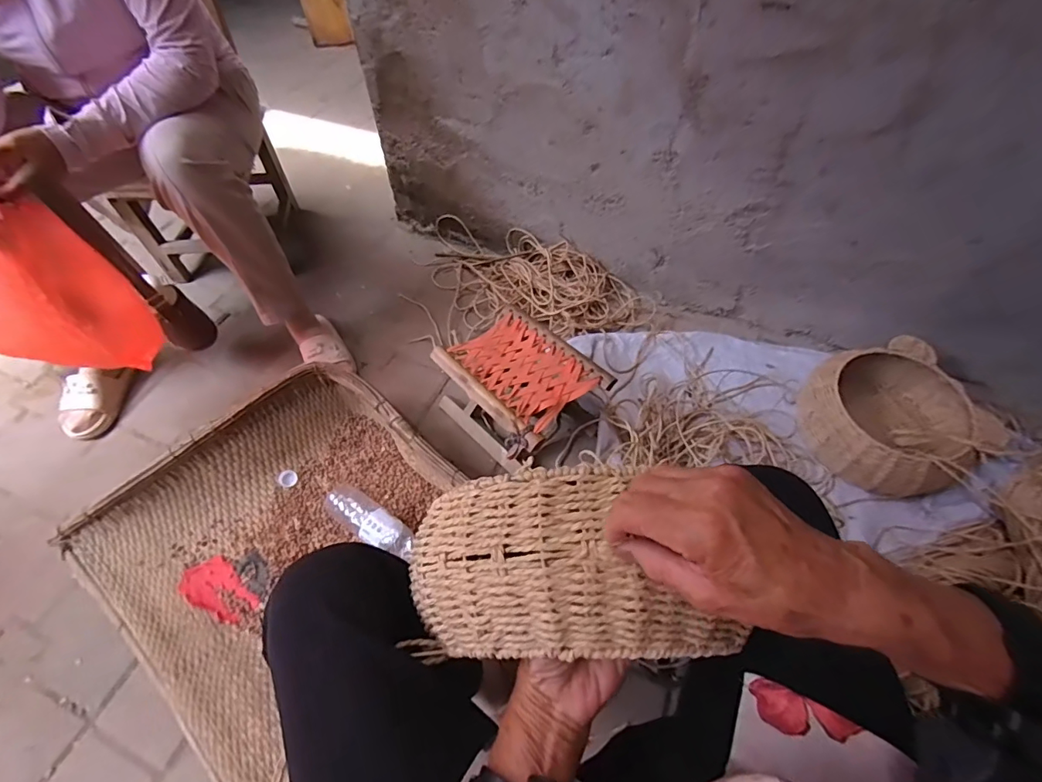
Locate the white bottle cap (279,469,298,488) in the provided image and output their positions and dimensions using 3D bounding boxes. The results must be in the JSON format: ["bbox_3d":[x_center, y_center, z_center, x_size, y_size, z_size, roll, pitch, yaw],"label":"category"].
[{"bbox_3d":[-0.450,0.170,0.924,0.033,0.009,0.033,0,55,0],"label":"white bottle cap"}]

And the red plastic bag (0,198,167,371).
[{"bbox_3d":[-0.705,-0.138,0.718,0.139,0.262,0.185,35,62,19],"label":"red plastic bag"}]

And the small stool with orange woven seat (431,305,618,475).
[{"bbox_3d":[0.000,0.007,0.967,0.246,0.188,0.275,-34,61,-21],"label":"small stool with orange woven seat"}]

